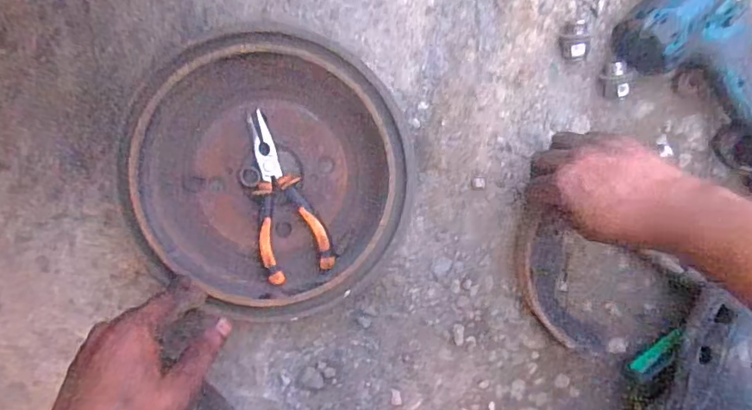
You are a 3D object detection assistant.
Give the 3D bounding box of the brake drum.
[{"bbox_3d":[-0.082,-0.027,0.455,0.221,0.067,0.217,0,91,-4],"label":"brake drum"}]

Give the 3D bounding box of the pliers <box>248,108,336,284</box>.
[{"bbox_3d":[-0.085,-0.007,0.460,0.057,0.014,0.145,-18,92,-3],"label":"pliers"}]

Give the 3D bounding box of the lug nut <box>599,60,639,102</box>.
[{"bbox_3d":[0.233,-0.120,0.505,0.023,0.021,0.036,-18,92,-3],"label":"lug nut"}]

